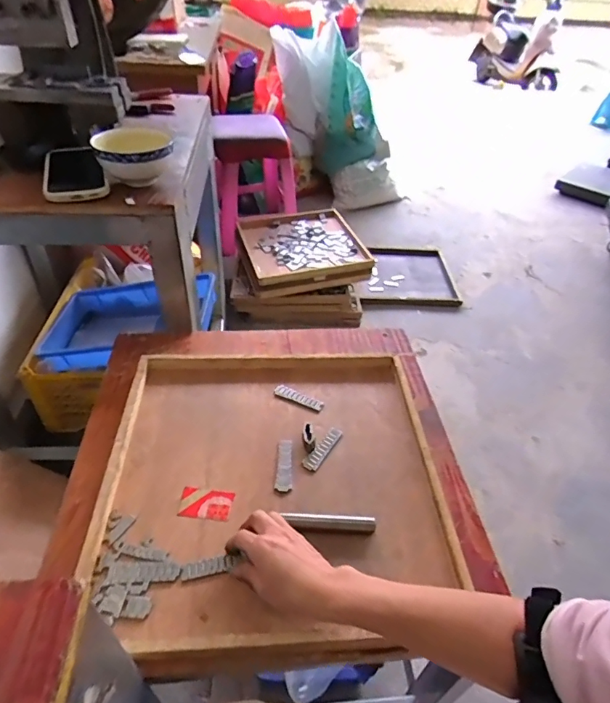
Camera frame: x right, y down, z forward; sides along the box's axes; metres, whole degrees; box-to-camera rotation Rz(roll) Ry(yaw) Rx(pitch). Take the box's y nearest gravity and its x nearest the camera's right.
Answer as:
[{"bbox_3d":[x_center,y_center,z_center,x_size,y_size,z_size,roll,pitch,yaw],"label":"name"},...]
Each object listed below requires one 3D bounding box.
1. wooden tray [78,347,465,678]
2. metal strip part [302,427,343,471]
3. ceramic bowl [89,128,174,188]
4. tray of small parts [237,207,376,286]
[{"bbox_3d":[-0.039,0.153,0.580,0.393,0.031,0.406,-1,42,-6],"label":"wooden tray"},{"bbox_3d":[0.025,0.129,0.618,0.020,0.004,0.077,25,46,22],"label":"metal strip part"},{"bbox_3d":[-0.243,-0.277,0.674,0.103,0.058,0.098,2,42,-2],"label":"ceramic bowl"},{"bbox_3d":[-0.014,-0.402,1.690,0.427,0.049,0.475,-6,43,-11],"label":"tray of small parts"}]

